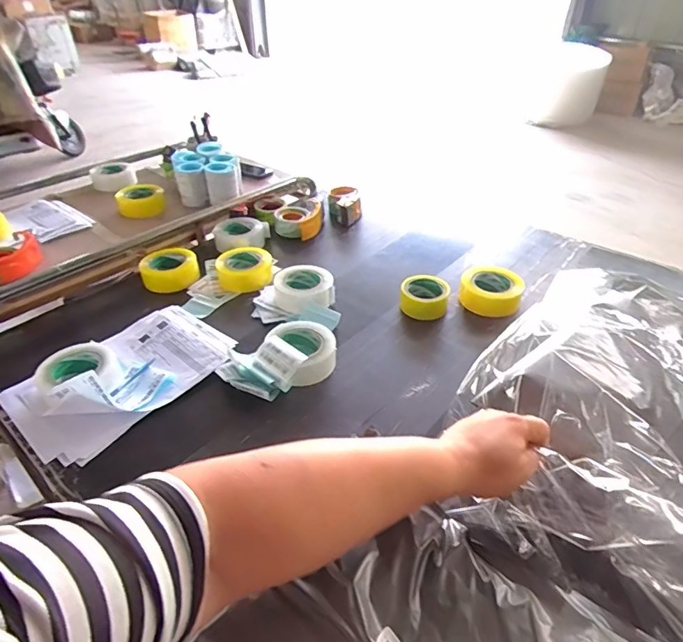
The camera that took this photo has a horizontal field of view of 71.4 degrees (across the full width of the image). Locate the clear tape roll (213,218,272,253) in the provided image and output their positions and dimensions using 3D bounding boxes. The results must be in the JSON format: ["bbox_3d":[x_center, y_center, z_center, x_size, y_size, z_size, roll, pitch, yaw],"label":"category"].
[{"bbox_3d":[-0.221,-0.191,1.044,0.093,0.047,0.089,0,39,0],"label":"clear tape roll"}]

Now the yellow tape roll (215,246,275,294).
[{"bbox_3d":[-0.194,-0.106,0.953,0.111,0.046,0.101,-8,39,-10],"label":"yellow tape roll"}]

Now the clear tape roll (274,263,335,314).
[{"bbox_3d":[-0.075,-0.071,0.933,0.114,0.048,0.110,0,39,0],"label":"clear tape roll"}]

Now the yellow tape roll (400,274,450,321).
[{"bbox_3d":[0.164,-0.044,0.934,0.092,0.059,0.092,0,39,0],"label":"yellow tape roll"}]

